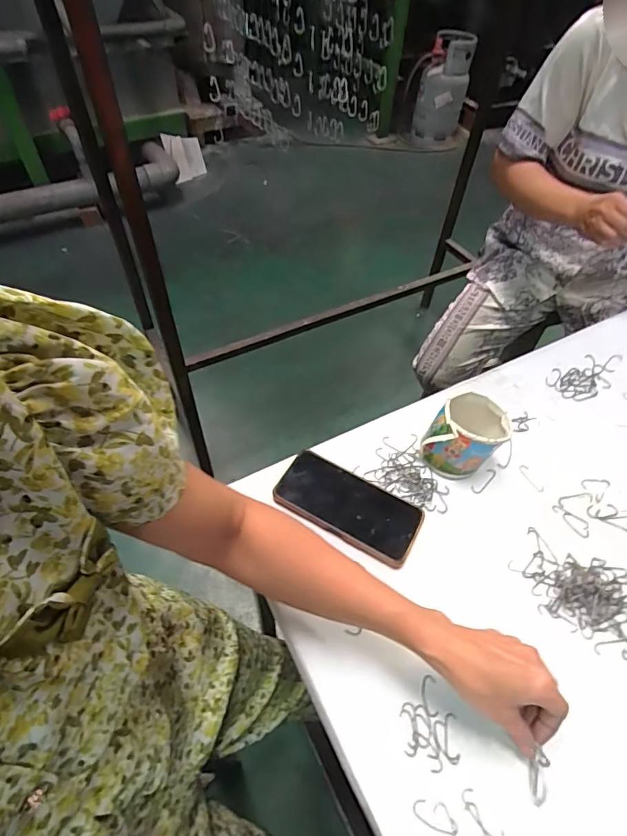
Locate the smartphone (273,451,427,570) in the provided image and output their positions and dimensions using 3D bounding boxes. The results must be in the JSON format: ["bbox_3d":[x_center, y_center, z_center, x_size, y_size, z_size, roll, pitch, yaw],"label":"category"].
[{"bbox_3d":[0.040,0.105,0.532,0.170,0.014,0.083,24,54,15],"label":"smartphone"}]

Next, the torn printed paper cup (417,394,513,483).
[{"bbox_3d":[0.191,0.025,0.564,0.078,0.076,0.090,36,58,23],"label":"torn printed paper cup"}]

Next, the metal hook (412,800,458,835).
[{"bbox_3d":[0.104,0.333,0.362,0.026,0.004,0.048,-26,57,-22],"label":"metal hook"}]

